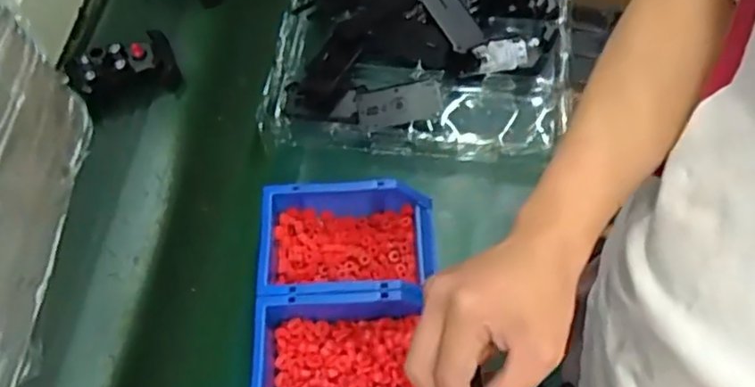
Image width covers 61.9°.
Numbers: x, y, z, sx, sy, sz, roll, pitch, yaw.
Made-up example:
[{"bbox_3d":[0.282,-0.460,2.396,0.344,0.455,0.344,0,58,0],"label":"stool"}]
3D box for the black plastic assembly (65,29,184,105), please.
[{"bbox_3d":[-0.334,-0.167,0.826,0.134,0.058,0.087,-19,63,-6],"label":"black plastic assembly"}]

